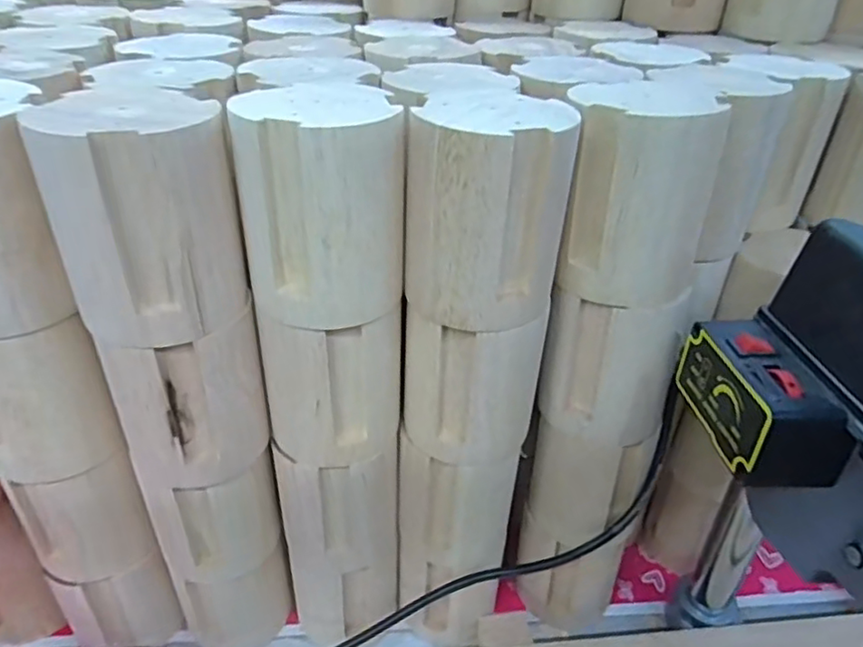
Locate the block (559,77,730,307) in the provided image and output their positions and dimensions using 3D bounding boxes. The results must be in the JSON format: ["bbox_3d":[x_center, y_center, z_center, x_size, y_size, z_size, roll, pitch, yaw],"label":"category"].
[{"bbox_3d":[0.110,-0.073,0.326,0.074,0.097,0.082,6,34,5],"label":"block"}]

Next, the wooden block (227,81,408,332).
[{"bbox_3d":[-0.049,-0.058,0.297,0.078,0.100,0.068,2,34,-1],"label":"wooden block"}]

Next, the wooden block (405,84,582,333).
[{"bbox_3d":[0.029,-0.056,0.301,0.072,0.100,0.068,15,36,18],"label":"wooden block"}]

